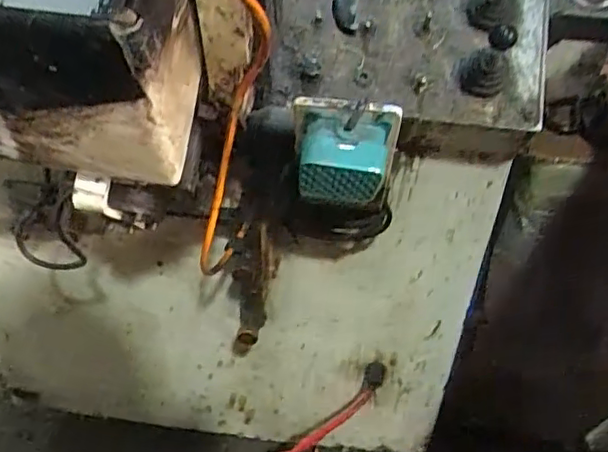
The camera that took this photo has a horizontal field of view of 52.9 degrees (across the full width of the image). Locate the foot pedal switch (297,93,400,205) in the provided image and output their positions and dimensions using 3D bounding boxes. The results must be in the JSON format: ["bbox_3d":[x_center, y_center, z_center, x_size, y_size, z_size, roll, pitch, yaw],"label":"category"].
[{"bbox_3d":[0.028,-0.049,0.453,0.073,0.083,0.041,8,38,7],"label":"foot pedal switch"}]

